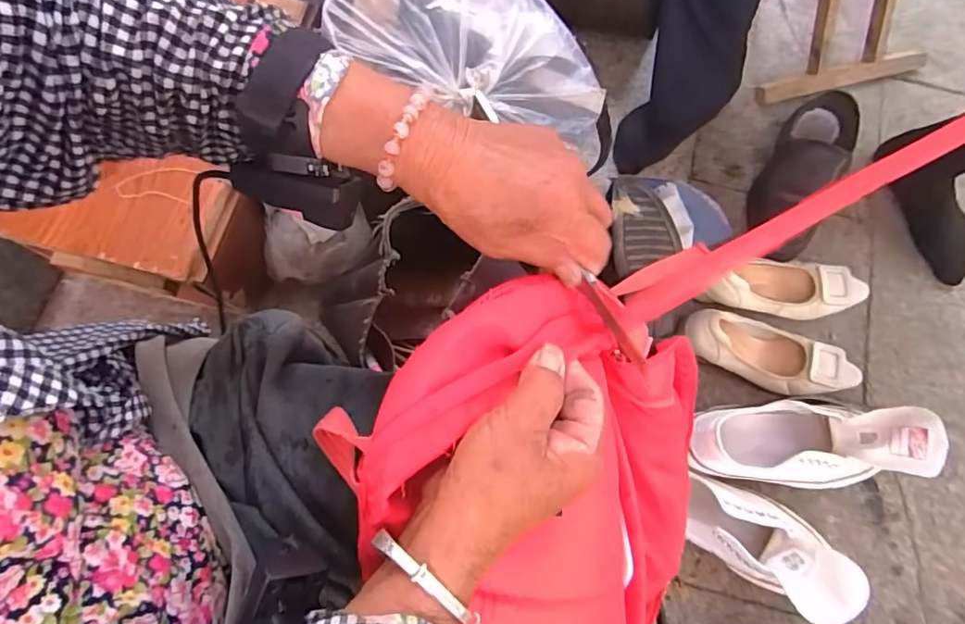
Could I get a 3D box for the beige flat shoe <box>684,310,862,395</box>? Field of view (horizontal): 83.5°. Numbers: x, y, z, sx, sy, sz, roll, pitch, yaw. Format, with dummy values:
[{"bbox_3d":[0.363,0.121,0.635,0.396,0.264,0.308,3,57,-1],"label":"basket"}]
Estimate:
[{"bbox_3d":[0.394,0.054,0.742,0.238,0.056,0.088,21,74,4],"label":"beige flat shoe"}]

